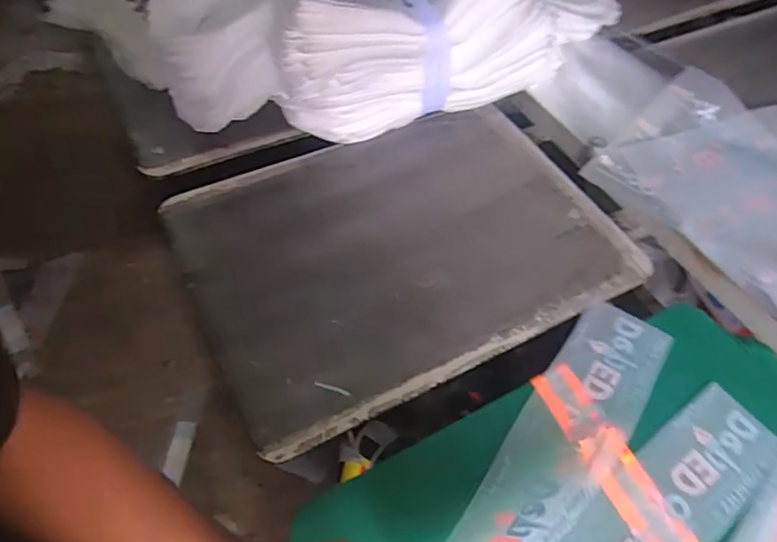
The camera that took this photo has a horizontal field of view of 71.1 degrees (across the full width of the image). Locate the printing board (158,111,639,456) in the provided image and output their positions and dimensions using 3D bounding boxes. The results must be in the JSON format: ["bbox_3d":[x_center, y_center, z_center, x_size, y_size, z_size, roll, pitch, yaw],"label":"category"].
[{"bbox_3d":[0.023,-0.048,0.737,0.554,0.028,0.405,-22,57,-19],"label":"printing board"}]

